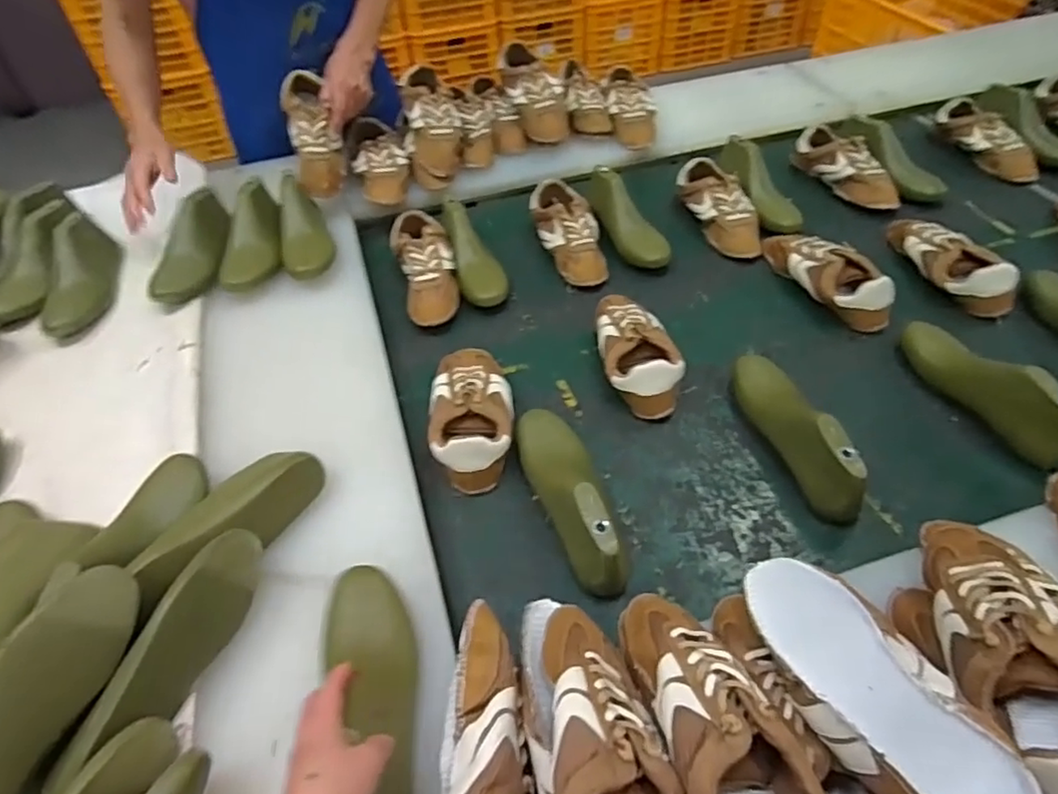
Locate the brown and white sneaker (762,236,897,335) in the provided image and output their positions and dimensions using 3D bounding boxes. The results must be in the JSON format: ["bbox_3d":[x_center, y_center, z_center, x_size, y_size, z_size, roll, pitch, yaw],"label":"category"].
[{"bbox_3d":[0.433,-0.180,0.928,0.077,0.081,0.243,-18,52,-11],"label":"brown and white sneaker"}]

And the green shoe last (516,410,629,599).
[{"bbox_3d":[0.043,0.090,0.680,0.076,0.071,0.240,-12,51,-6],"label":"green shoe last"}]

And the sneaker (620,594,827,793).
[{"bbox_3d":[0.134,0.232,0.448,0.090,0.075,0.235,-15,39,-9],"label":"sneaker"}]

